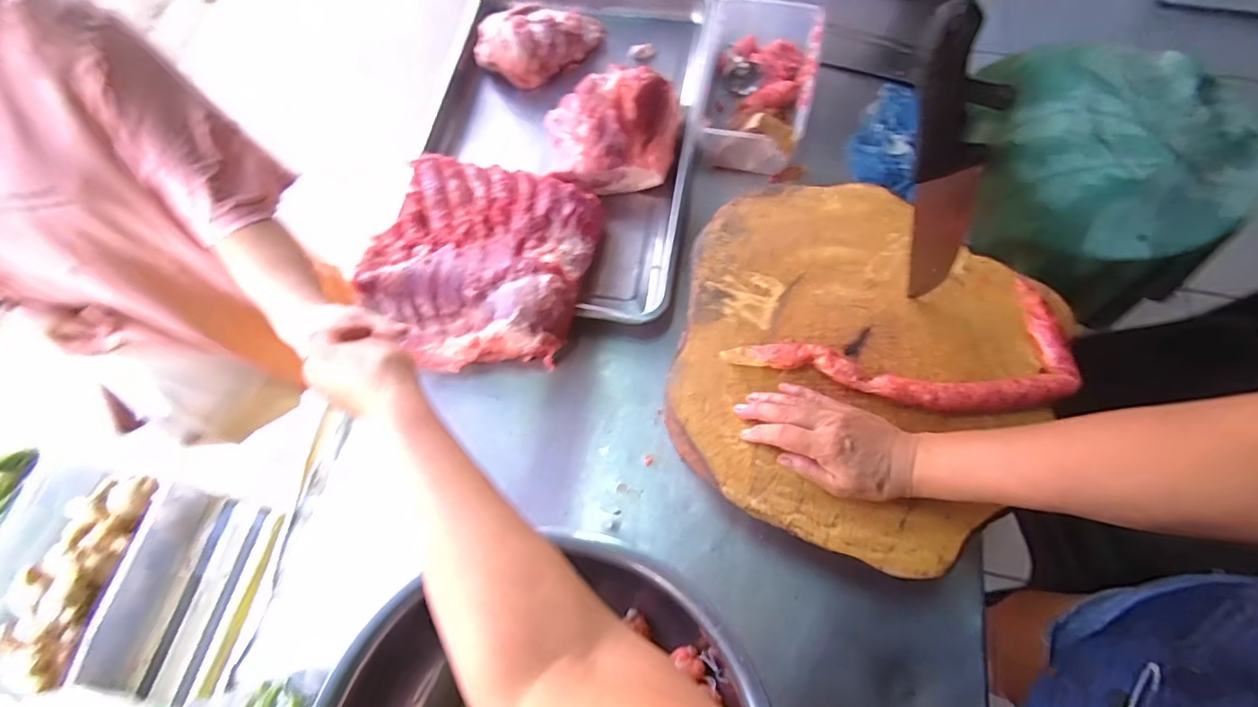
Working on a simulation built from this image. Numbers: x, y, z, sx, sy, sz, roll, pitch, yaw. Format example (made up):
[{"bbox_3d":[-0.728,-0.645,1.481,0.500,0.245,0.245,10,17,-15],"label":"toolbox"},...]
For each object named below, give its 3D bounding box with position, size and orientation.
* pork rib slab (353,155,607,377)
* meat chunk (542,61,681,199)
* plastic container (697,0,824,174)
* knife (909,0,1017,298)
[{"bbox_3d":[-0.185,-0.122,0.673,0.263,0.067,0.288,11,69,6],"label":"pork rib slab"},{"bbox_3d":[-0.021,-0.315,0.734,0.184,0.080,0.161,-3,68,1],"label":"meat chunk"},{"bbox_3d":[0.182,-0.384,0.761,0.147,0.076,0.250,11,69,6],"label":"plastic container"},{"bbox_3d":[0.267,-0.145,0.442,0.055,0.304,0.032,5,66,29],"label":"knife"}]

